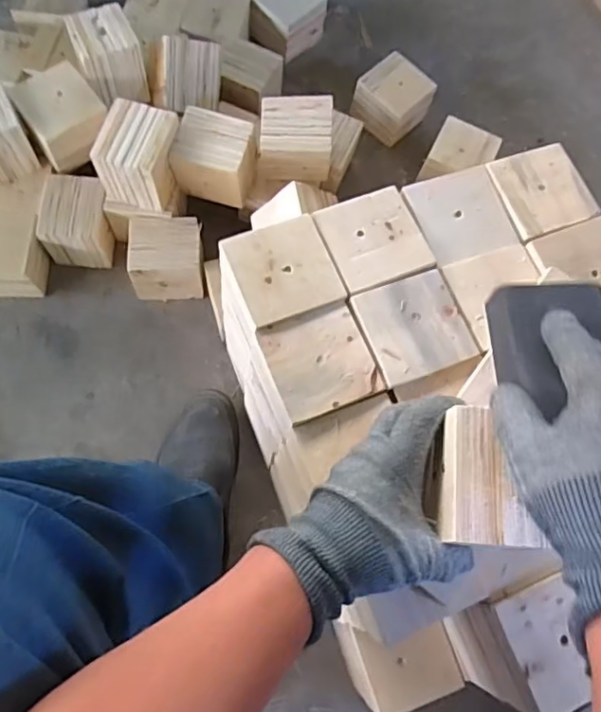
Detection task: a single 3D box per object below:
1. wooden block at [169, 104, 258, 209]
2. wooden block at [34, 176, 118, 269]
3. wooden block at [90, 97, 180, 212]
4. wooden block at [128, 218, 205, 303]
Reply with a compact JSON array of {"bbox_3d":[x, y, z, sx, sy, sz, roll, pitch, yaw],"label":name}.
[{"bbox_3d":[-0.112,-0.258,0.779,0.090,0.088,0.089,18,72,1],"label":"wooden block"},{"bbox_3d":[-0.305,-0.186,0.822,0.084,0.084,0.096,9,72,-2],"label":"wooden block"},{"bbox_3d":[-0.206,-0.255,0.755,0.087,0.080,0.099,15,72,0],"label":"wooden block"},{"bbox_3d":[-0.182,-0.132,0.821,0.095,0.091,0.091,-1,73,-5],"label":"wooden block"}]

